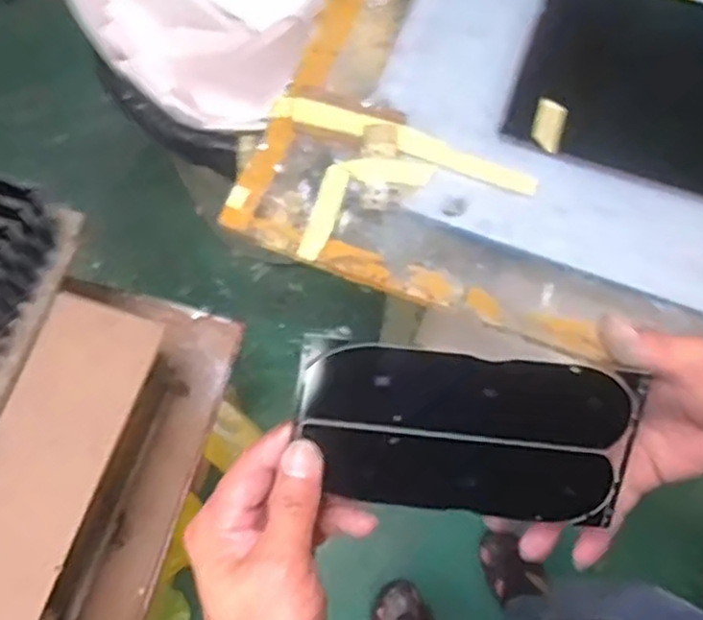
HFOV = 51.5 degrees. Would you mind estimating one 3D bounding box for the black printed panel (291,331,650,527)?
[{"bbox_3d":[0.054,0.060,0.352,0.157,0.004,0.085,7,111,-1],"label":"black printed panel"}]

